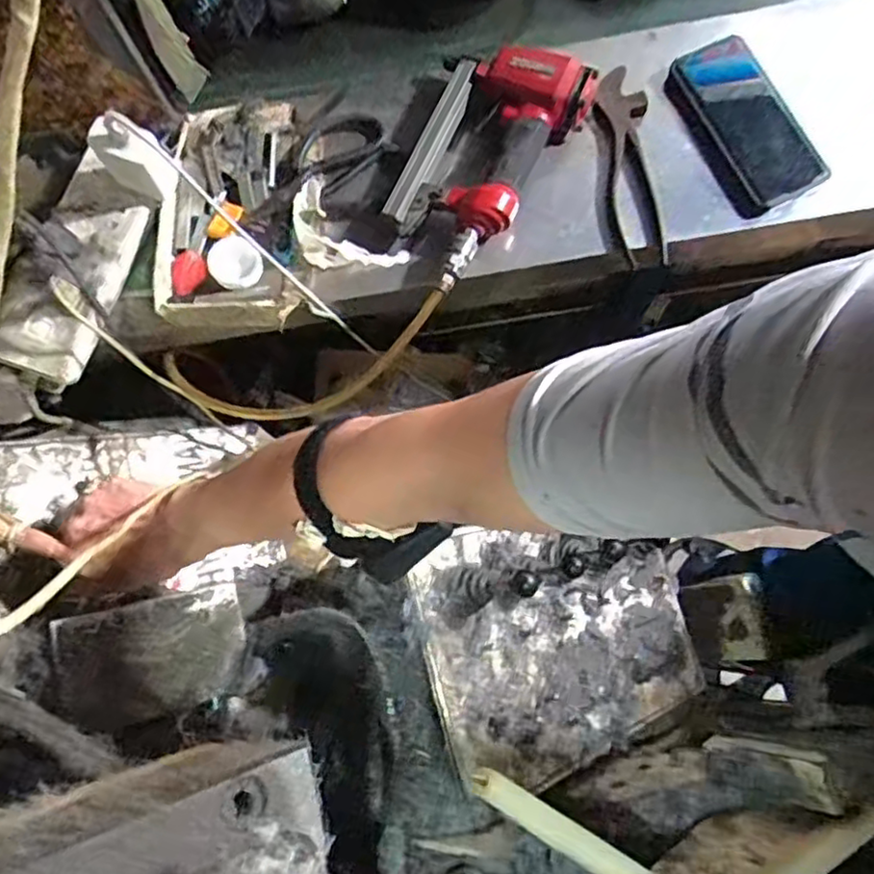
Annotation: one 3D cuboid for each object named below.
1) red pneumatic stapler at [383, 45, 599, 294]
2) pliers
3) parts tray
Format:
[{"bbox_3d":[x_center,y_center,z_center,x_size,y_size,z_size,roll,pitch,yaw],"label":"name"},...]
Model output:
[{"bbox_3d":[0.034,-0.259,0.628,0.132,0.042,0.239,34,81,7],"label":"red pneumatic stapler"},{"bbox_3d":[0.176,-0.250,0.637,0.058,0.024,0.187,-3,79,0],"label":"pliers"},{"bbox_3d":[-0.183,-0.213,0.621,0.124,0.045,0.223,2,79,1],"label":"parts tray"}]

